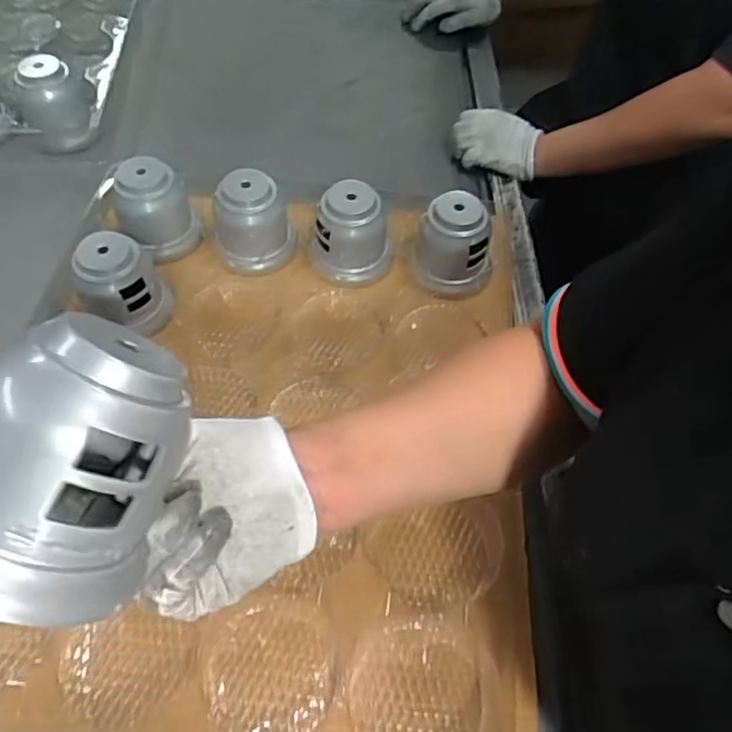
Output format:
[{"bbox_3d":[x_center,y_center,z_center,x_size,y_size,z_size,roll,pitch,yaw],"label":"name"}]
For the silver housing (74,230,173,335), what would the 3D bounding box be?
[{"bbox_3d":[-0.226,-0.073,0.579,0.069,0.085,0.064,1,56,-2],"label":"silver housing"}]

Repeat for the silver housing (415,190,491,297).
[{"bbox_3d":[0.090,-0.123,0.625,0.081,0.079,0.067,9,57,4],"label":"silver housing"}]

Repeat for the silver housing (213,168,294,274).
[{"bbox_3d":[-0.116,-0.147,0.633,0.079,0.081,0.070,-11,57,-10],"label":"silver housing"}]

